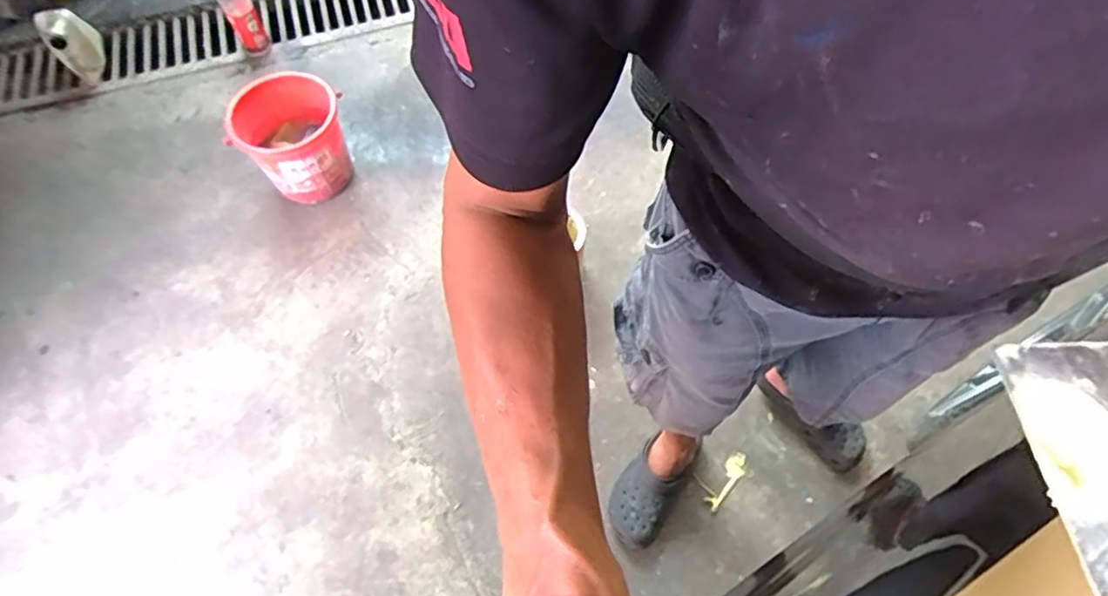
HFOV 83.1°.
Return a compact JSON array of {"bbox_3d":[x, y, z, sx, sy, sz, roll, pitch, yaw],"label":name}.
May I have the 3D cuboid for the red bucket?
[{"bbox_3d":[-0.605,-0.372,1.466,0.236,0.218,0.275,-17,60,-9],"label":"red bucket"}]

